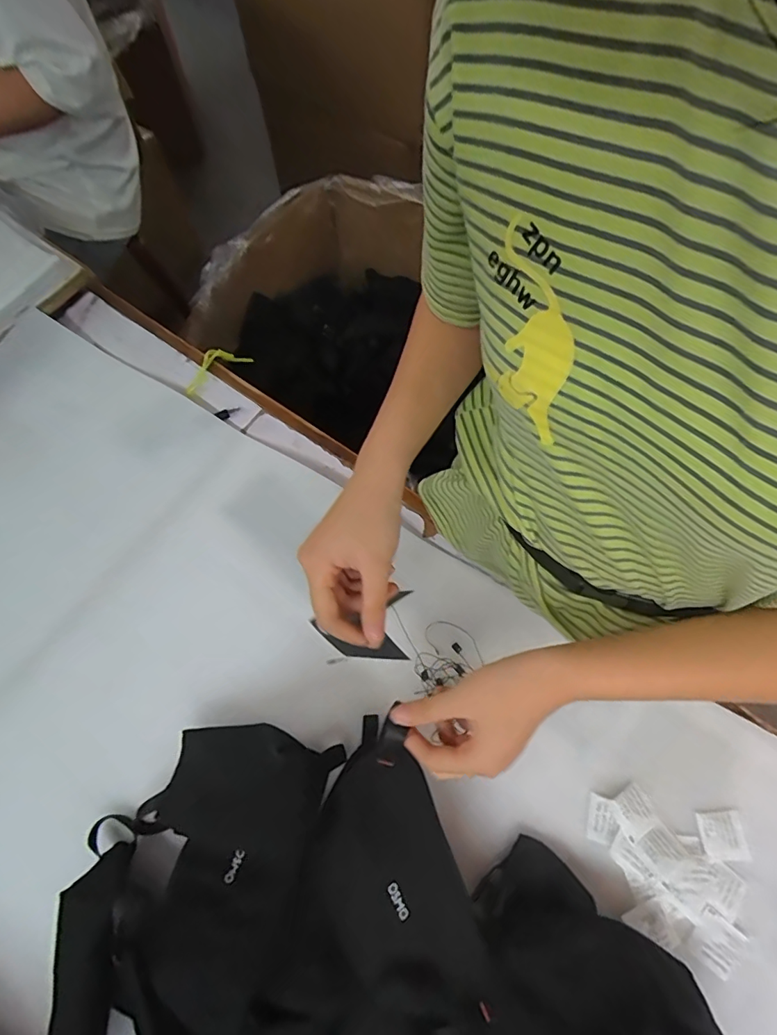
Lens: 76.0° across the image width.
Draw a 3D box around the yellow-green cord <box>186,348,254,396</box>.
[{"bbox_3d":[-0.232,-0.215,0.692,0.022,0.040,0.150,19,36,9],"label":"yellow-green cord"}]

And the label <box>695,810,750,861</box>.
[{"bbox_3d":[0.309,0.295,0.460,0.038,0.004,0.039,-2,69,1],"label":"label"}]

